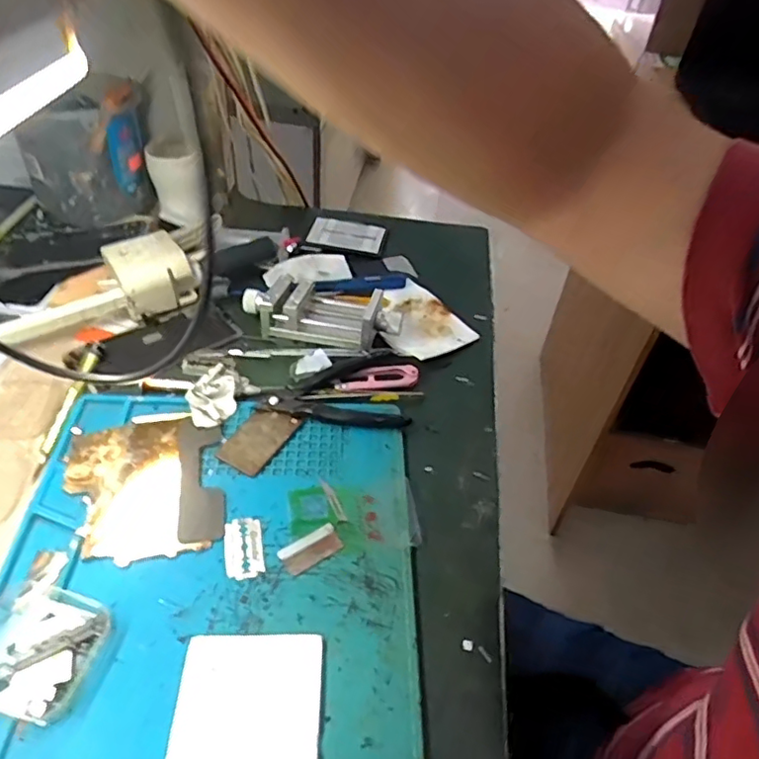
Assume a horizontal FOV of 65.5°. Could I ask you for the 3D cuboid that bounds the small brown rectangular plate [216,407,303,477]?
[{"bbox_3d":[-0.090,0.043,0.440,0.035,0.005,0.058,26,48,19],"label":"small brown rectangular plate"}]

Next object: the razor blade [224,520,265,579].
[{"bbox_3d":[-0.087,0.107,0.377,0.024,0.004,0.042,-6,46,-12],"label":"razor blade"}]

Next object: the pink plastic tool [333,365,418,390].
[{"bbox_3d":[-0.001,-0.003,0.488,0.067,0.007,0.023,0,45,-6],"label":"pink plastic tool"}]

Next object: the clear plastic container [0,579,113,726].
[{"bbox_3d":[-0.189,0.143,0.319,0.073,0.019,0.063,12,45,6],"label":"clear plastic container"}]

